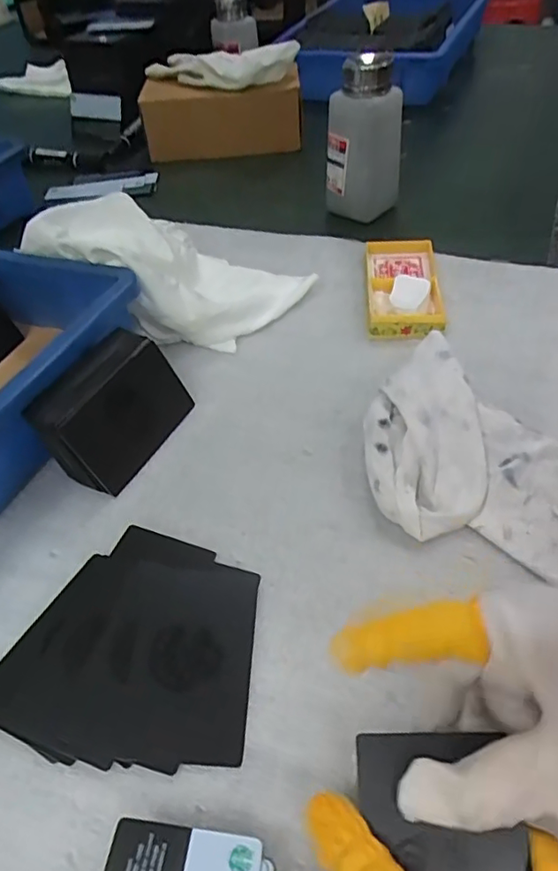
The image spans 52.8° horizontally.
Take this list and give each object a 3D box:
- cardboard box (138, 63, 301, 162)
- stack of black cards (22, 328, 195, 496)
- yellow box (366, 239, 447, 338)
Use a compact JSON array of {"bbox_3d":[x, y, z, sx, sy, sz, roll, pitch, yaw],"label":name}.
[{"bbox_3d":[-0.067,-0.368,0.649,0.174,0.073,0.080,-8,47,-2],"label":"cardboard box"},{"bbox_3d":[-0.100,-0.016,0.340,0.051,0.051,0.084,19,51,20],"label":"stack of black cards"},{"bbox_3d":[0.095,-0.116,0.430,0.054,0.021,0.107,3,47,6],"label":"yellow box"}]

